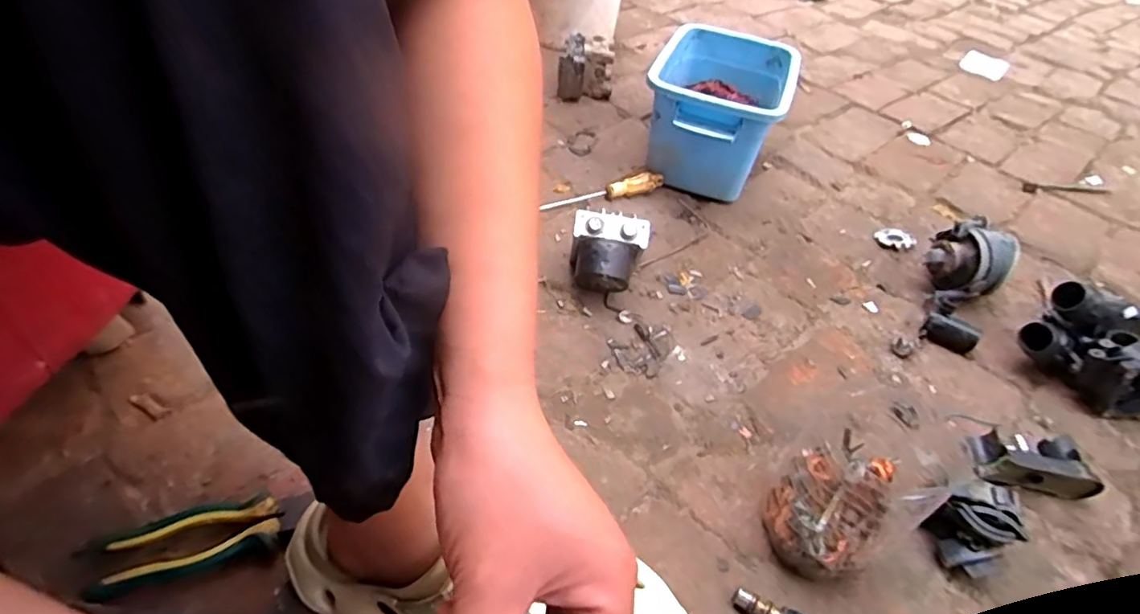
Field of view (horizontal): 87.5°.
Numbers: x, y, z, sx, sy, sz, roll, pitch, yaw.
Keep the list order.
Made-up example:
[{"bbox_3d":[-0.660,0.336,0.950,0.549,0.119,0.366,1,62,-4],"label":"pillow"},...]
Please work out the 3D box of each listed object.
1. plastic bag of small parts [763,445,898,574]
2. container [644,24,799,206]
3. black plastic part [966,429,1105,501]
[{"bbox_3d":[0.214,0.165,0.497,0.078,0.104,0.084,32,49,23],"label":"plastic bag of small parts"},{"bbox_3d":[0.229,-0.307,0.940,0.191,0.149,0.292,20,46,12],"label":"container"},{"bbox_3d":[0.454,0.152,0.594,0.114,0.032,0.060,8,45,1],"label":"black plastic part"}]

